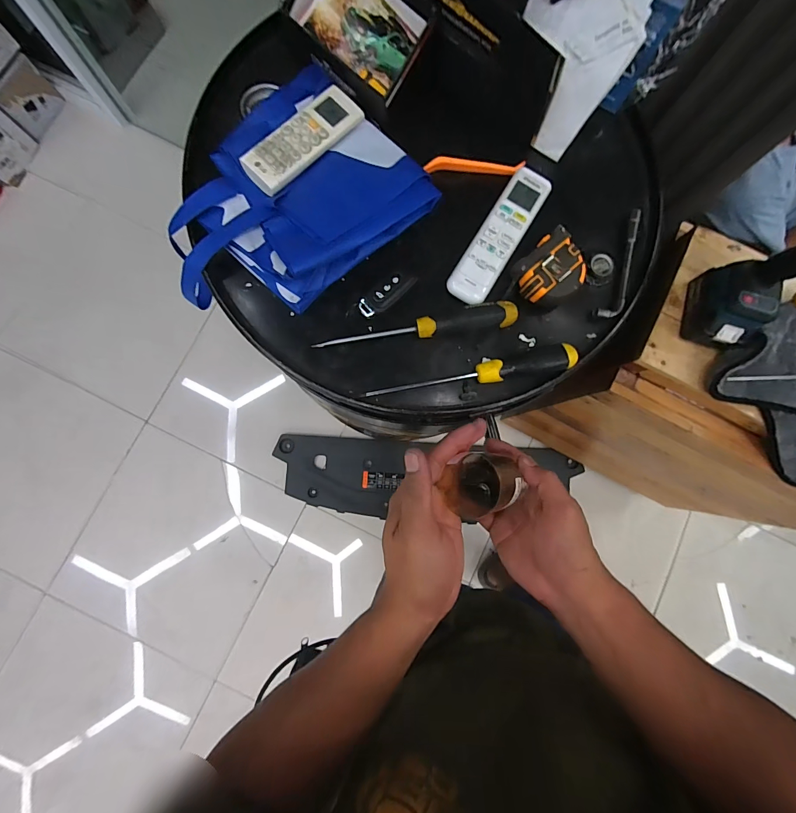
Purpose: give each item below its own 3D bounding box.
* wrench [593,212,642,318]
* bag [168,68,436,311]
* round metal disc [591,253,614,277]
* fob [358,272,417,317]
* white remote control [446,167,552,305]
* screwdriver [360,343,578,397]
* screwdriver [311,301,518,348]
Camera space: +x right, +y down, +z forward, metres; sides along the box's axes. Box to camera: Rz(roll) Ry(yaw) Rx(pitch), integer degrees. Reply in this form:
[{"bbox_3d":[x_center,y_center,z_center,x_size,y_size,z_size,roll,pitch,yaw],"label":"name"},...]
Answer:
[{"bbox_3d":[0.276,-0.173,0.459,0.027,0.013,0.145,23,81,1],"label":"wrench"},{"bbox_3d":[-0.131,-0.232,0.429,0.300,0.052,0.230,-44,86,-8],"label":"bag"},{"bbox_3d":[0.251,-0.174,0.464,0.028,0.006,0.025,43,82,4],"label":"round metal disc"},{"bbox_3d":[-0.012,-0.129,0.435,0.070,0.012,0.029,-35,86,-3],"label":"fob"},{"bbox_3d":[0.123,-0.205,0.447,0.050,0.015,0.184,31,81,2],"label":"white remote control"},{"bbox_3d":[0.083,-0.034,0.435,0.237,0.034,0.031,-13,82,-5],"label":"screwdriver"},{"bbox_3d":[0.021,-0.089,0.431,0.228,0.024,0.026,-9,82,-4],"label":"screwdriver"}]

